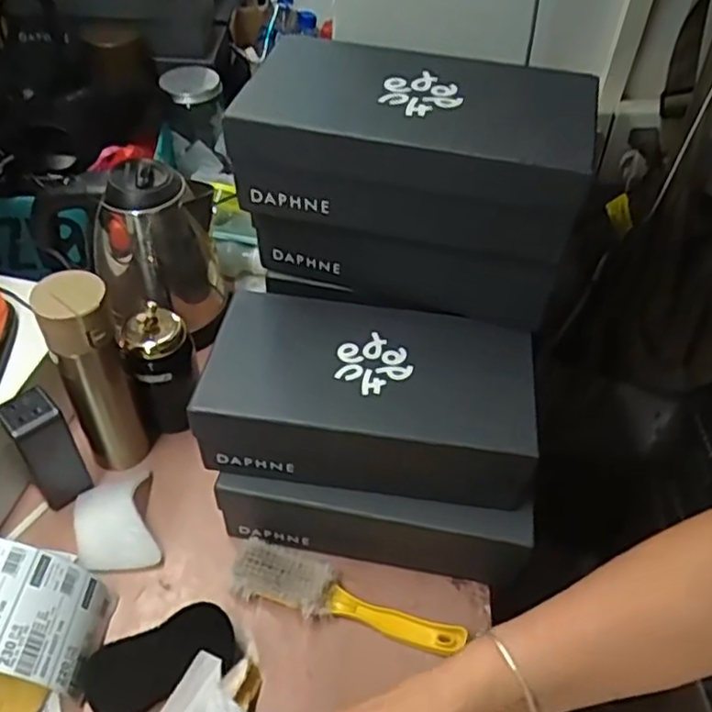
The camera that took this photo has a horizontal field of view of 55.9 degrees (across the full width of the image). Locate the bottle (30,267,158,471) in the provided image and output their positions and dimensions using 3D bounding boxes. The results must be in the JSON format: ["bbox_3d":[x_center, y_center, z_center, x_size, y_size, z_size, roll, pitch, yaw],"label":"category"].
[{"bbox_3d":[-0.259,0.022,0.679,0.065,0.238,0.062,5,47,1],"label":"bottle"}]

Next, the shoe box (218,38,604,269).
[{"bbox_3d":[0.055,-0.189,0.596,0.278,0.104,0.164,14,48,9],"label":"shoe box"}]

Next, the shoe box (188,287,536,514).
[{"bbox_3d":[0.012,0.034,0.636,0.288,0.095,0.151,7,47,3],"label":"shoe box"}]

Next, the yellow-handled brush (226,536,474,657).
[{"bbox_3d":[-0.009,0.230,0.638,0.228,0.035,0.054,14,48,9],"label":"yellow-handled brush"}]

